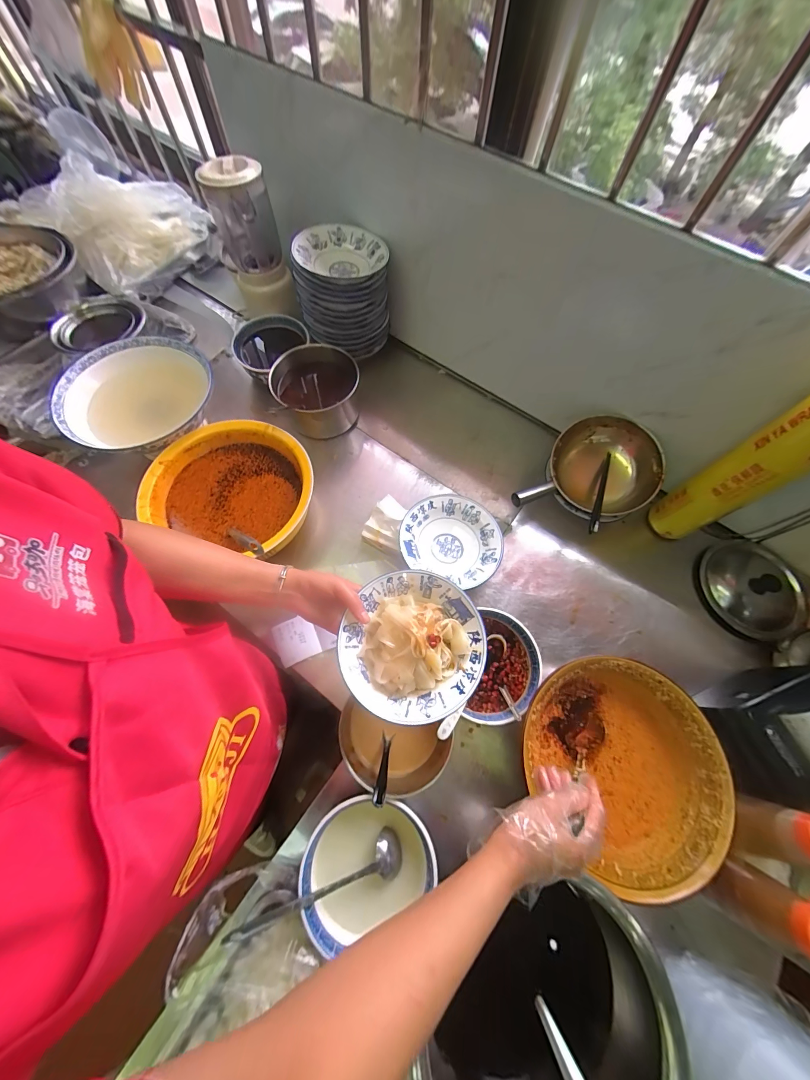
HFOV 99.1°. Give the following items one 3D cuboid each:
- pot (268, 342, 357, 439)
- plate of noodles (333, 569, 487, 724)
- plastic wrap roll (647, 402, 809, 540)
[{"bbox_3d":[-0.212,-0.351,0.824,0.189,0.138,0.196,1,68,-2],"label":"pot"},{"bbox_3d":[0.012,0.141,0.471,0.188,0.046,0.192,1,68,-2],"label":"plate of noodles"},{"bbox_3d":[0.587,-0.121,0.568,0.098,0.400,0.085,-27,71,-12],"label":"plastic wrap roll"}]

